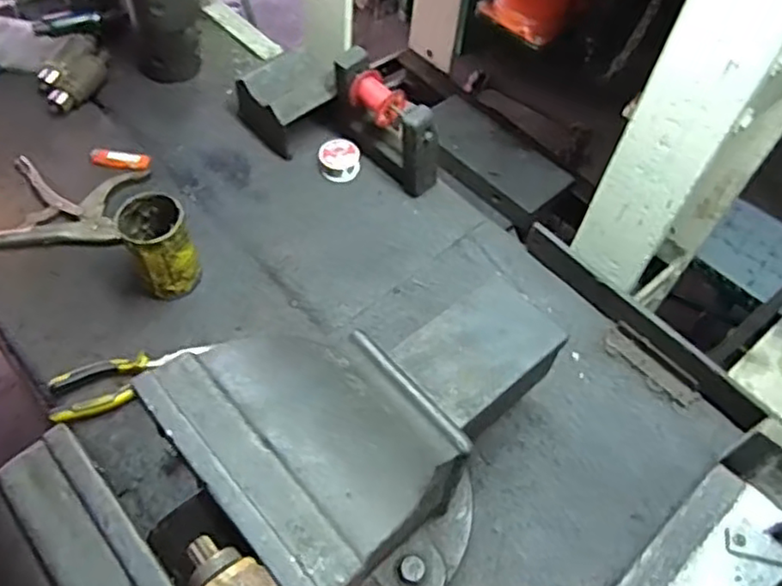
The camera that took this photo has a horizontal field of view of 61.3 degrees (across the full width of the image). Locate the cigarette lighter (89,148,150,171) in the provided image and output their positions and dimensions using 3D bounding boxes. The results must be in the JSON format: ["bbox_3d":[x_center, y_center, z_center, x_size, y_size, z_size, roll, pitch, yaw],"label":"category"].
[{"bbox_3d":[-0.384,-0.187,0.930,0.080,0.011,0.030,9,56,1],"label":"cigarette lighter"}]

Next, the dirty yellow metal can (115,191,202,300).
[{"bbox_3d":[-0.277,-0.057,0.791,0.072,0.104,0.080,-30,63,-22],"label":"dirty yellow metal can"}]

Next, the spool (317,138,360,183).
[{"bbox_3d":[-0.074,-0.190,0.944,0.059,0.035,0.050,0,56,-5],"label":"spool"}]

